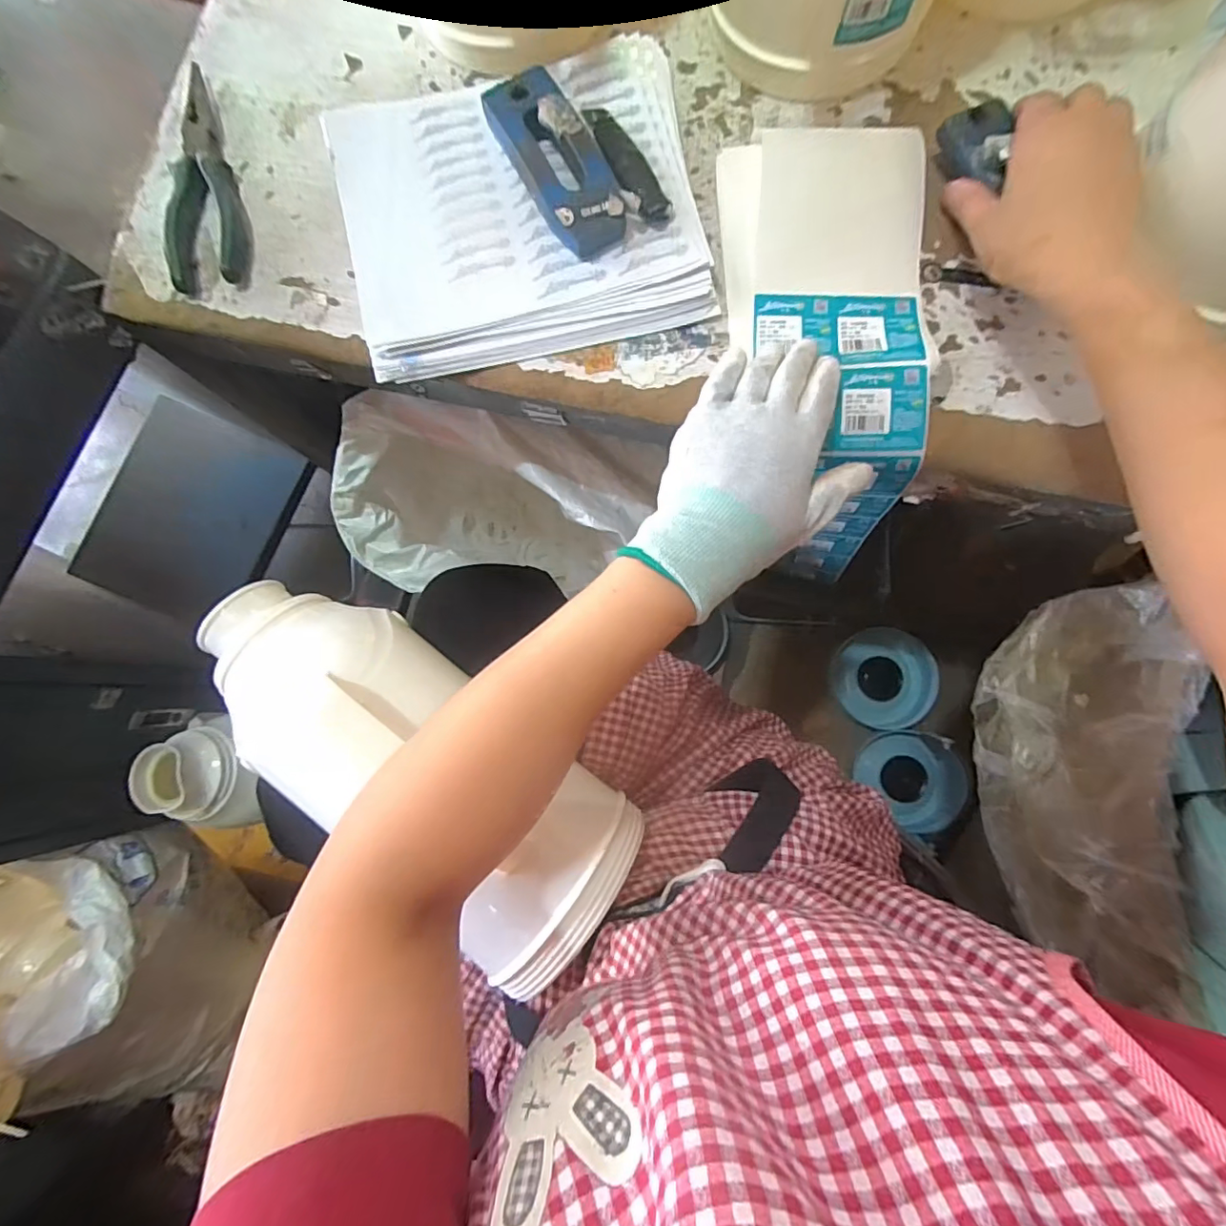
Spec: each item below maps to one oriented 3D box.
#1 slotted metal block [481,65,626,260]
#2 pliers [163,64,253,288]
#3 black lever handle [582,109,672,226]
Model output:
[{"bbox_3d":[-0.039,-0.313,0.373,0.050,0.026,0.138,-29,81,0],"label":"slotted metal block"},{"bbox_3d":[-0.312,-0.330,0.408,0.058,0.018,0.184,-12,82,3],"label":"pliers"},{"bbox_3d":[0.009,-0.315,0.379,0.021,0.007,0.107,-27,81,0],"label":"black lever handle"}]

